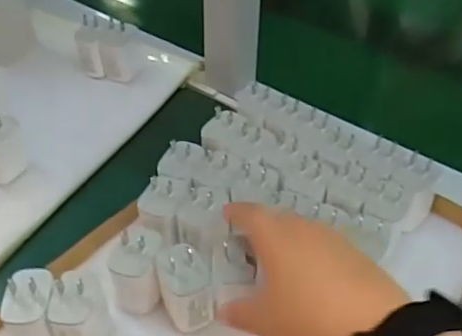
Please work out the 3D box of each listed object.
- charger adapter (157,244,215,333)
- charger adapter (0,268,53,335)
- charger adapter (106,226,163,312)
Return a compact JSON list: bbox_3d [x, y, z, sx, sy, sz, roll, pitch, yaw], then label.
[{"bbox_3d":[-0.031,0.081,0.397,0.033,0.057,0.044,-9,45,-10],"label":"charger adapter"},{"bbox_3d":[-0.132,0.097,0.385,0.030,0.054,0.035,1,44,1],"label":"charger adapter"},{"bbox_3d":[-0.067,0.072,0.408,0.032,0.058,0.027,11,45,10],"label":"charger adapter"}]

